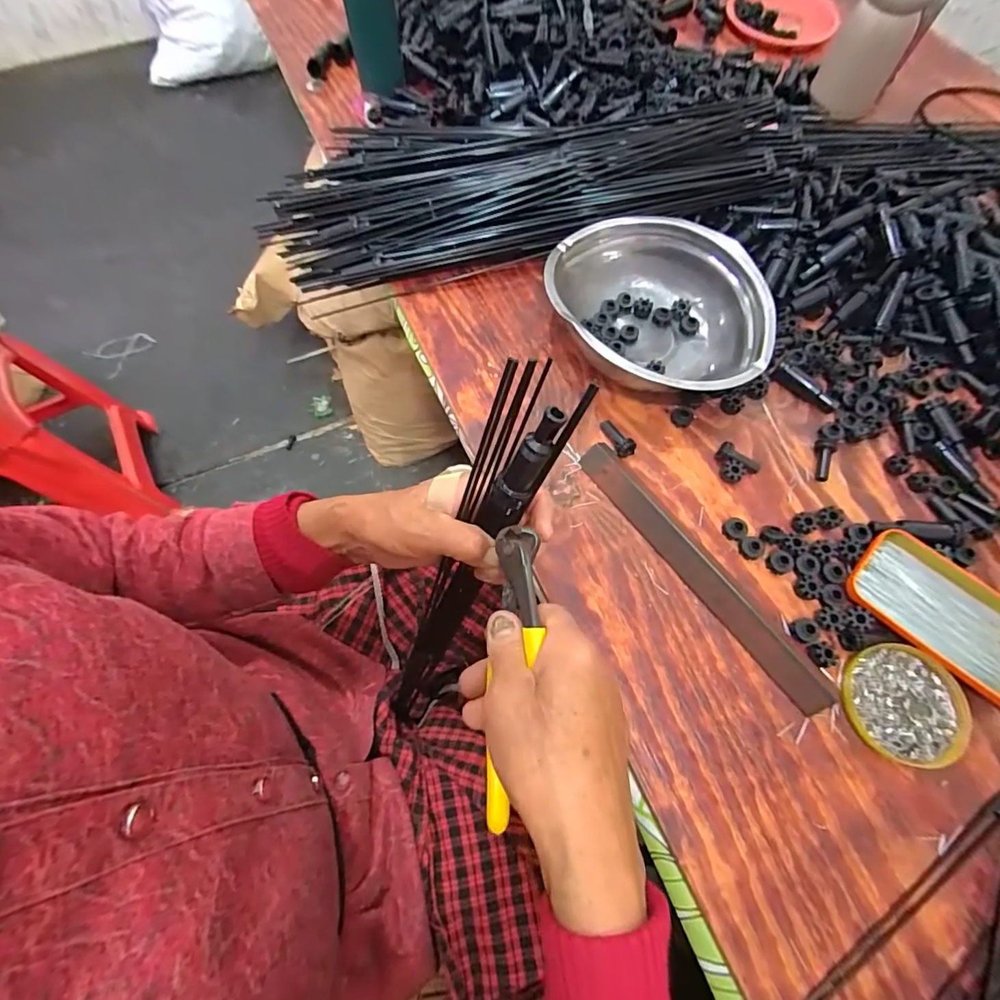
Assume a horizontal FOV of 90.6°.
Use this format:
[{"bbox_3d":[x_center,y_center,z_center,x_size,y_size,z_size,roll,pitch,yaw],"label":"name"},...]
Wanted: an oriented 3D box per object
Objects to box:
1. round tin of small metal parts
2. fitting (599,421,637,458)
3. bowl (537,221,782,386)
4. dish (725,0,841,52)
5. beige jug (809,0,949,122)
[{"bbox_3d":[0.303,0.149,0.366,0.086,0.015,0.081,1,66,-1],"label":"round tin of small metal parts"},{"bbox_3d":[0.106,-0.056,0.453,0.012,0.019,0.041,-33,71,-15],"label":"fitting"},{"bbox_3d":[0.146,-0.176,0.478,0.195,0.069,0.192,1,66,-1],"label":"bowl"},{"bbox_3d":[0.410,-0.720,0.724,0.142,0.023,0.158,7,67,2],"label":"dish"},{"bbox_3d":[0.474,-0.581,0.606,0.090,0.146,0.113,36,70,13],"label":"beige jug"}]

